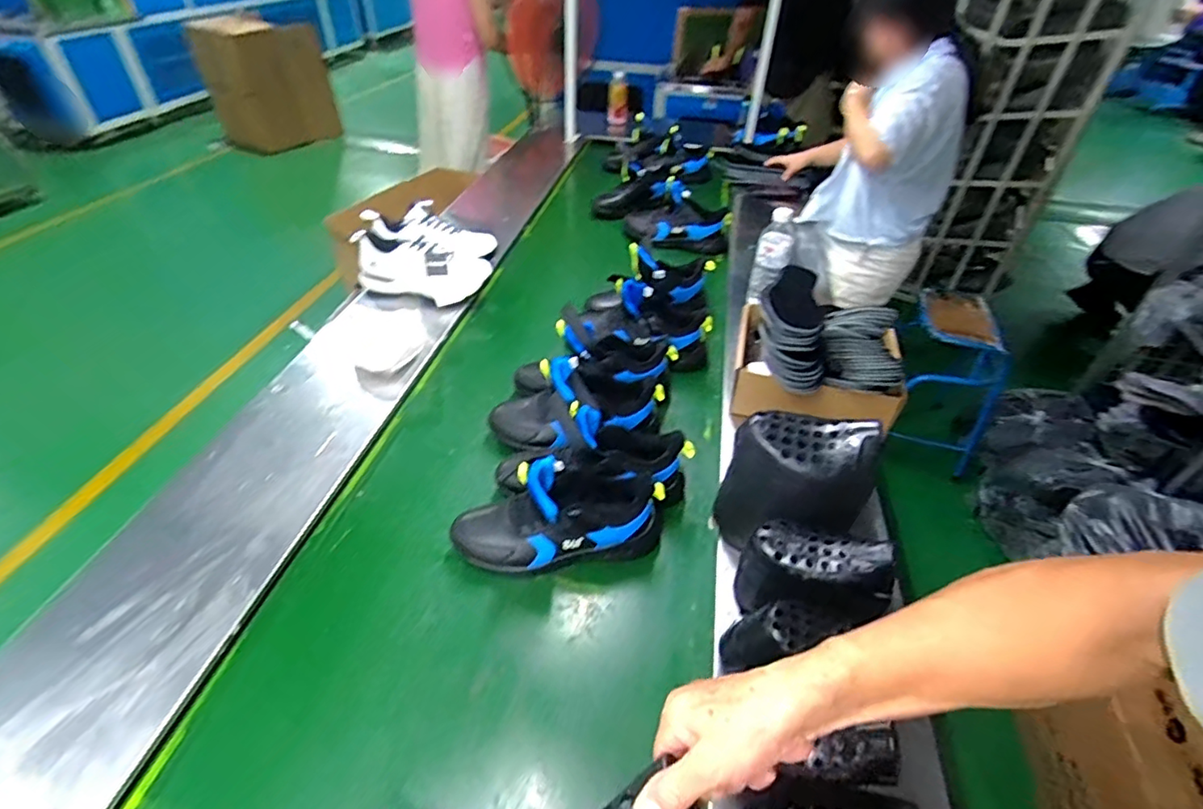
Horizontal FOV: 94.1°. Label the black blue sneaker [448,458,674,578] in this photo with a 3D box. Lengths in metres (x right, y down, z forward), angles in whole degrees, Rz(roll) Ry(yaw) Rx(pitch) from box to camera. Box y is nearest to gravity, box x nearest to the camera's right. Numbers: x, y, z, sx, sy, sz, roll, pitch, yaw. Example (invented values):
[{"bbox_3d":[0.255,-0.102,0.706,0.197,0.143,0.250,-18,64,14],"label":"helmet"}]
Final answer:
[{"bbox_3d":[-0.058,0.147,0.766,0.279,0.147,0.120,-8,42,-12],"label":"black blue sneaker"}]

